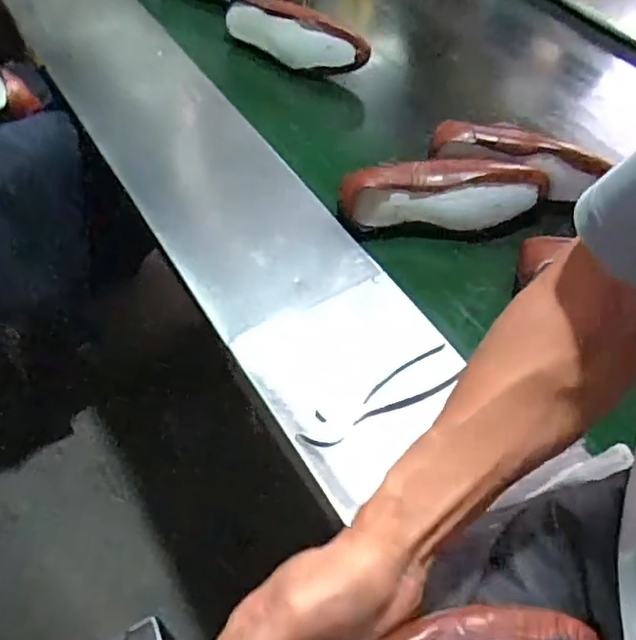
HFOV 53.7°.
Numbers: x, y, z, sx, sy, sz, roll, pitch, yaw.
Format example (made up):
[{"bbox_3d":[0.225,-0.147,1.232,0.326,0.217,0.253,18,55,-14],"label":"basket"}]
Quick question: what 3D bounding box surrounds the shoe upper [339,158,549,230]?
[{"bbox_3d":[0.172,-0.173,0.869,0.280,0.078,0.074,-2,52,-4],"label":"shoe upper"}]

